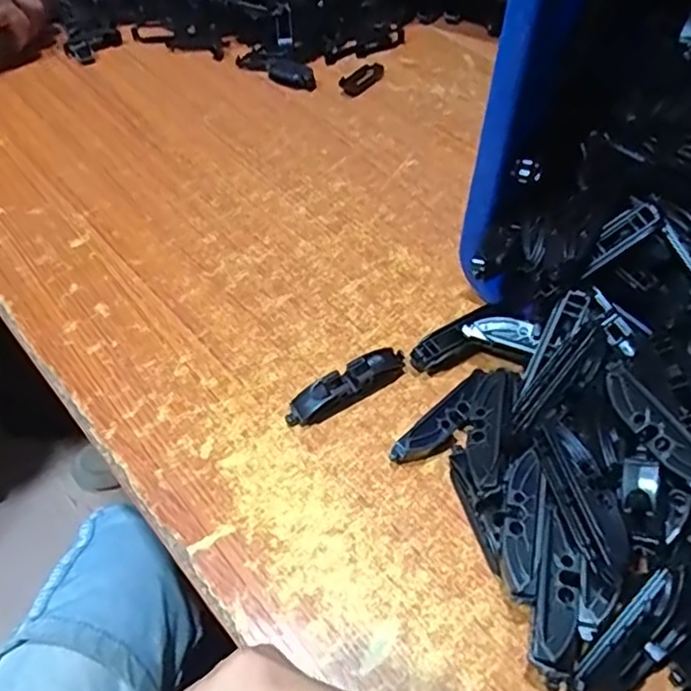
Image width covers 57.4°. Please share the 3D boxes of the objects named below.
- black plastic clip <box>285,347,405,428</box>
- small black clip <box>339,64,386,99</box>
[{"bbox_3d":[0.001,0.024,0.387,0.083,0.021,0.017,-28,57,-19],"label":"black plastic clip"},{"bbox_3d":[0.016,-0.256,0.604,0.026,0.005,0.057,31,59,22],"label":"small black clip"}]

